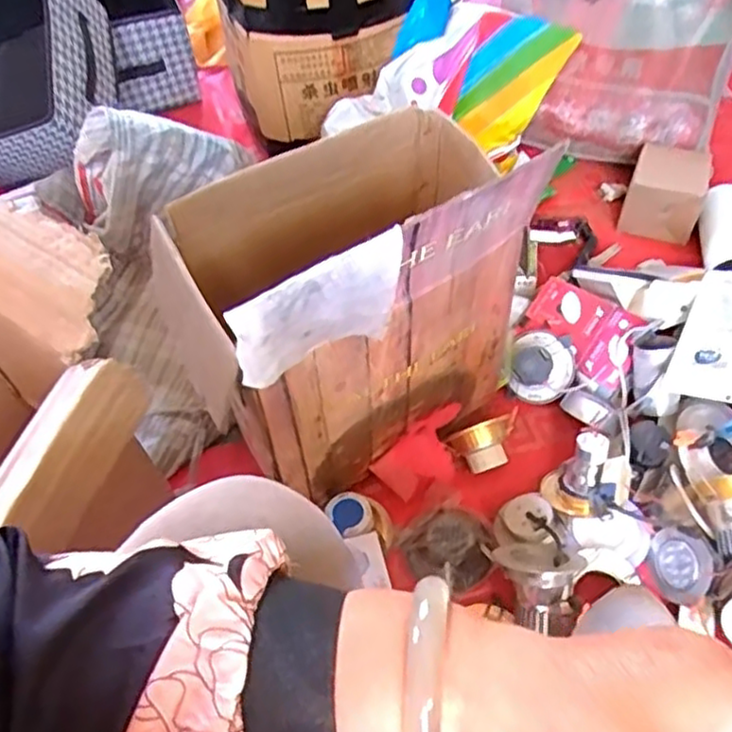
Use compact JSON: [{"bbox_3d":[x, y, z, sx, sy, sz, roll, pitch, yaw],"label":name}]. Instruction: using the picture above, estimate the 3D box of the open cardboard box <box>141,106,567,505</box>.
[{"bbox_3d":[-0.023,-0.091,0.746,0.375,0.380,0.310,-34,57,-21],"label":"open cardboard box"}]

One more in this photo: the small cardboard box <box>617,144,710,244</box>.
[{"bbox_3d":[0.486,-0.284,1.124,0.112,0.082,0.135,17,55,16],"label":"small cardboard box"}]

